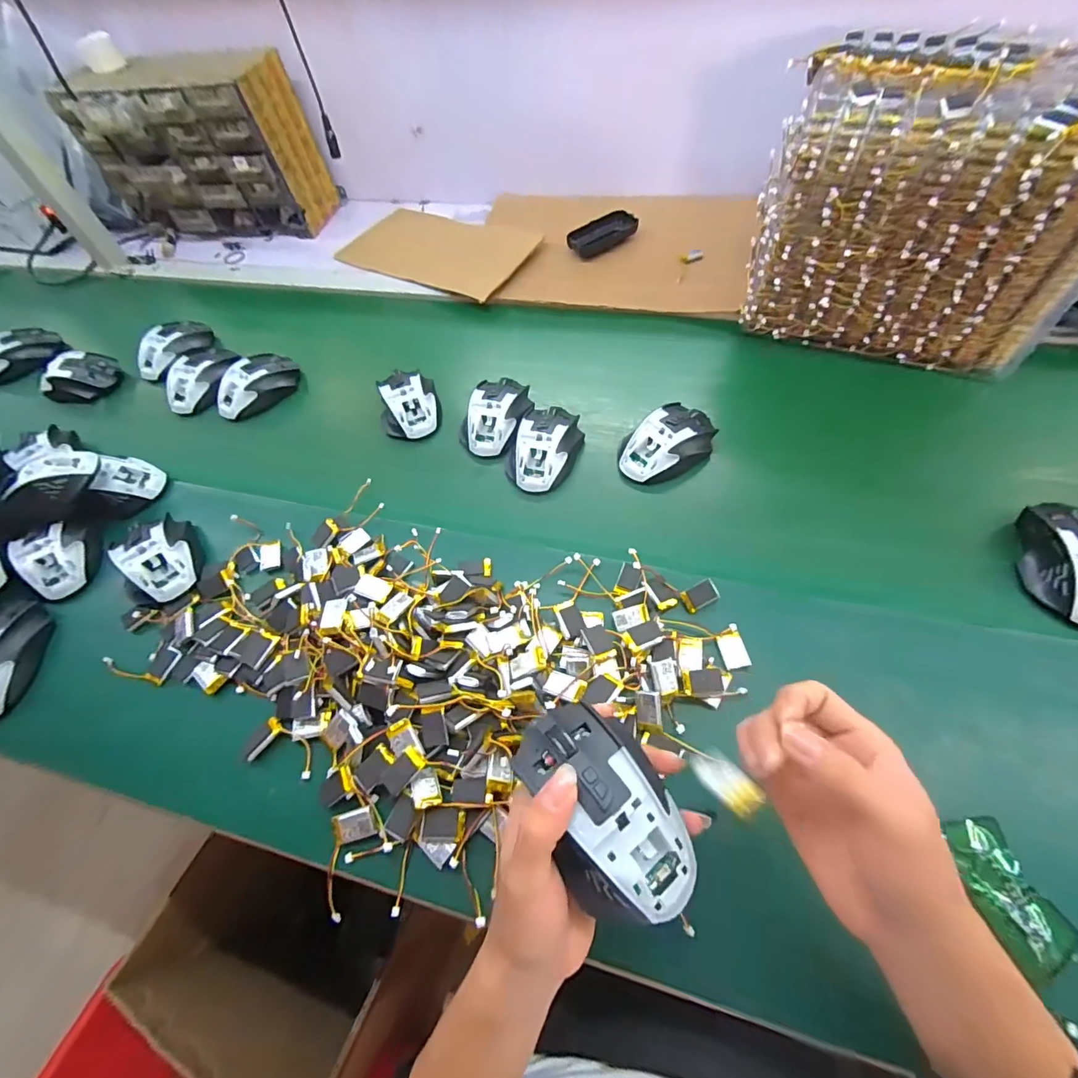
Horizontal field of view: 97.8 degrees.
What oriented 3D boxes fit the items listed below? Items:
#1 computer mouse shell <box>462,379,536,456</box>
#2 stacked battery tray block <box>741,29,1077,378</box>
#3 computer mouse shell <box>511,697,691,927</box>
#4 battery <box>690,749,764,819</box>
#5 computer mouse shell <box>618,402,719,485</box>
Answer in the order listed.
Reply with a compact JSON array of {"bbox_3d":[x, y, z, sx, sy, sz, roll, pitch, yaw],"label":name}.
[{"bbox_3d":[-0.051,-0.150,0.562,0.068,0.036,0.107,17,60,13],"label":"computer mouse shell"},{"bbox_3d":[0.416,-0.384,0.538,0.309,0.220,0.253,12,59,10],"label":"stacked battery tray block"},{"bbox_3d":[0.036,0.150,0.261,0.066,0.036,0.114,-29,61,-15],"label":"computer mouse shell"},{"bbox_3d":[0.098,0.127,0.249,0.018,0.004,0.040,-28,27,-14],"label":"battery"},{"bbox_3d":[0.141,-0.105,0.515,0.107,0.037,0.069,-33,62,-17],"label":"computer mouse shell"}]

